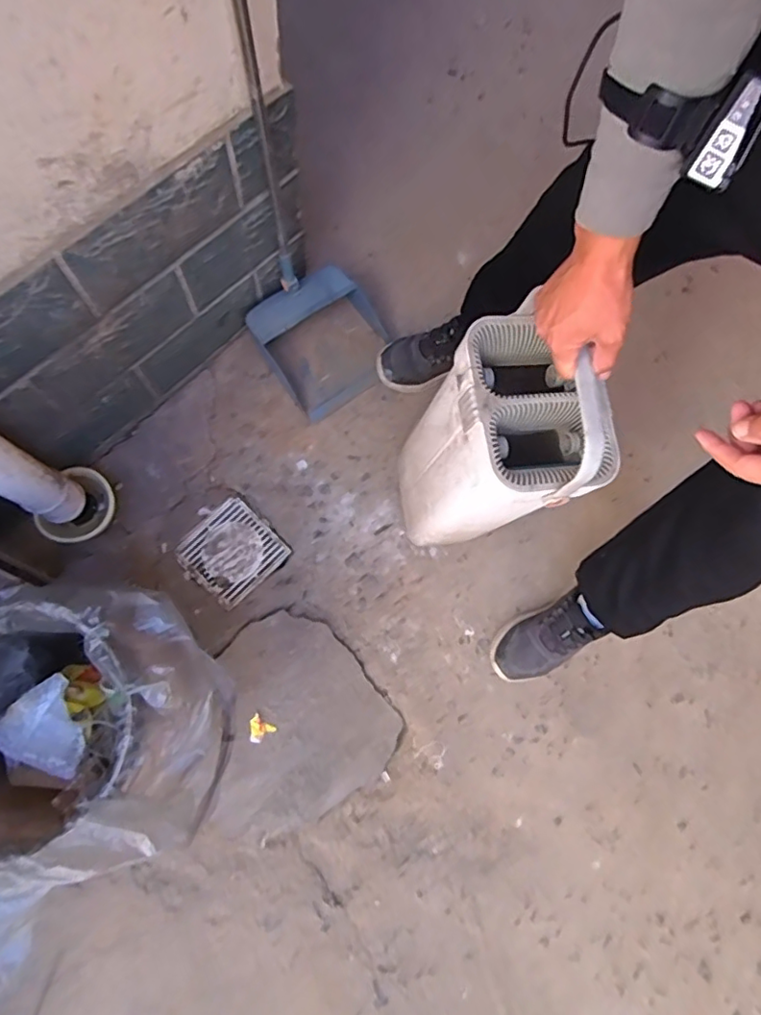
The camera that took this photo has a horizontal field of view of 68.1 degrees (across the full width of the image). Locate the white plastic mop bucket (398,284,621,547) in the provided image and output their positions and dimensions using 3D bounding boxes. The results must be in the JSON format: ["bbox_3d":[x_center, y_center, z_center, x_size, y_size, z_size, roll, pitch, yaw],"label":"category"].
[{"bbox_3d":[0.154,-0.075,0.815,0.195,0.471,0.233,-18,74,-6],"label":"white plastic mop bucket"}]

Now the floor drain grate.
[{"bbox_3d":[-0.306,0.090,1.155,0.172,0.023,0.175,44,77,7],"label":"floor drain grate"}]

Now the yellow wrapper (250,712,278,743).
[{"bbox_3d":[-0.228,0.418,1.056,0.049,0.004,0.044,34,76,4],"label":"yellow wrapper"}]

